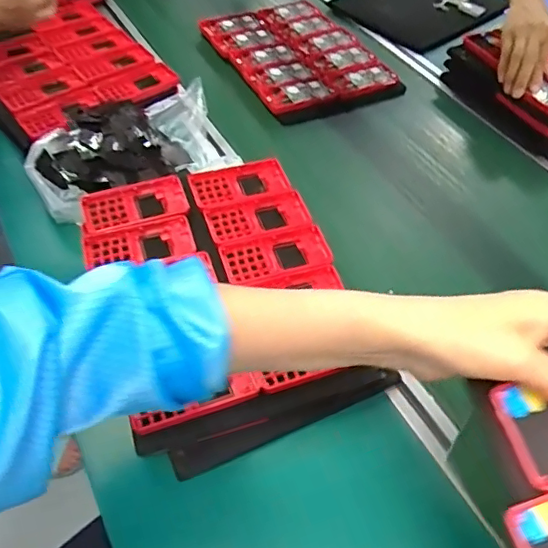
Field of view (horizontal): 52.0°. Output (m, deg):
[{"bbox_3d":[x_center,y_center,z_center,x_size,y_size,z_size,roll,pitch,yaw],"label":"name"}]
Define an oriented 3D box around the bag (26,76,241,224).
[{"bbox_3d":[-0.190,-0.164,0.751,0.250,0.103,0.163,-19,53,-19],"label":"bag"}]

